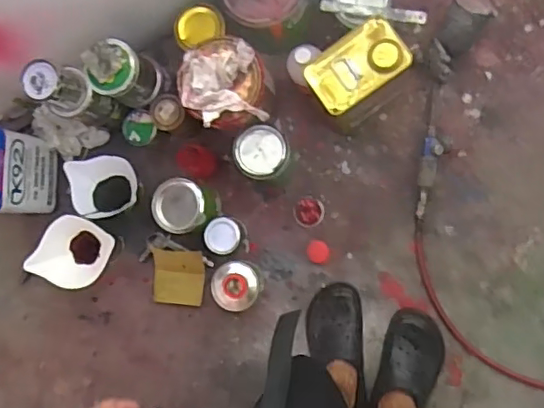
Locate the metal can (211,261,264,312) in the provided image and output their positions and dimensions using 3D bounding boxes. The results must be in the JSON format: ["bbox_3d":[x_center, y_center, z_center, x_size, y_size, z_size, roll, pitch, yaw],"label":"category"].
[{"bbox_3d":[-0.075,0.173,1.220,0.099,0.069,0.099,0,89,10],"label":"metal can"}]

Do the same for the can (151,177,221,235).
[{"bbox_3d":[-0.176,0.003,1.194,0.111,0.109,0.109,0,89,10],"label":"can"}]

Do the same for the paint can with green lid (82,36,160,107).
[{"bbox_3d":[-0.289,-0.253,1.108,0.103,0.120,0.101,0,89,10],"label":"paint can with green lid"}]

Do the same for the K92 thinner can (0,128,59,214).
[{"bbox_3d":[-0.557,-0.070,1.196,0.121,0.236,0.167,6,90,10],"label":"K92 thinner can"}]

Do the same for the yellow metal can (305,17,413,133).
[{"bbox_3d":[0.169,-0.241,1.103,0.181,0.251,0.112,-35,84,8],"label":"yellow metal can"}]

